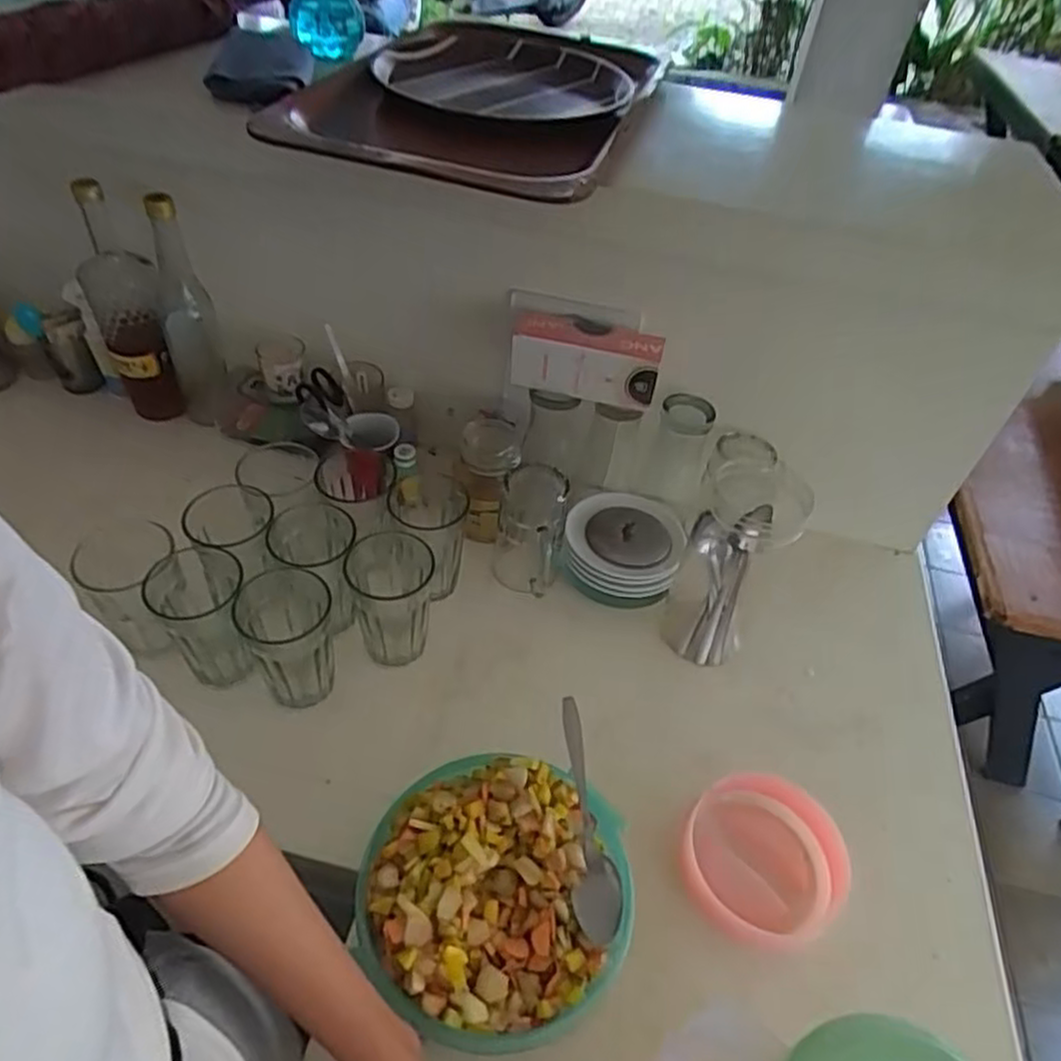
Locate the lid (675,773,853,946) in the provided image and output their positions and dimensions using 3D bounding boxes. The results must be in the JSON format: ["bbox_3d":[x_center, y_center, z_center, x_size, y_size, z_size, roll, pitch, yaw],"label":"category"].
[{"bbox_3d":[0.192,0.277,0.605,0.130,0.045,0.126,3,46,-3],"label":"lid"}]

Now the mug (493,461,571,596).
[{"bbox_3d":[0.000,0.002,0.760,0.069,0.127,0.073,5,46,-1],"label":"mug"}]

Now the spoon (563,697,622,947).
[{"bbox_3d":[0.046,0.219,0.560,0.035,0.035,0.173,2,46,-4],"label":"spoon"}]

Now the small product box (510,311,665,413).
[{"bbox_3d":[0.058,-0.180,0.752,0.149,0.067,0.055,13,47,6],"label":"small product box"}]

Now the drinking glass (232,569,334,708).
[{"bbox_3d":[-0.214,0.102,0.643,0.076,0.122,0.070,-8,48,-13],"label":"drinking glass"}]

